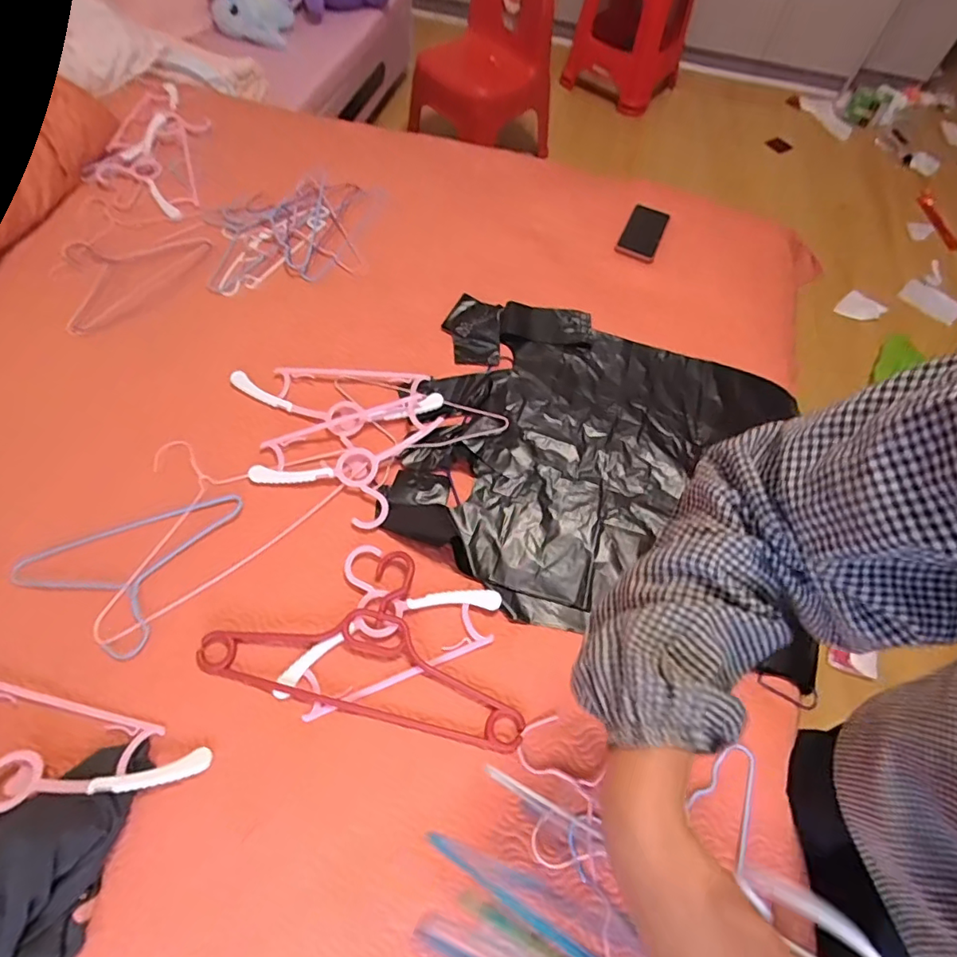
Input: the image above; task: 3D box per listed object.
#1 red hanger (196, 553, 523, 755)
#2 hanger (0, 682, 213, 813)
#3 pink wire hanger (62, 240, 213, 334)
[{"bbox_3d":[-0.124,0.185,0.660,0.384,0.021,0.188,13,60,5],"label":"red hanger"},{"bbox_3d":[-0.458,0.318,0.553,0.302,0.047,0.165,12,60,5],"label":"hanger"},{"bbox_3d":[-0.654,-0.386,0.964,0.205,0.013,0.295,30,63,15],"label":"pink wire hanger"}]

